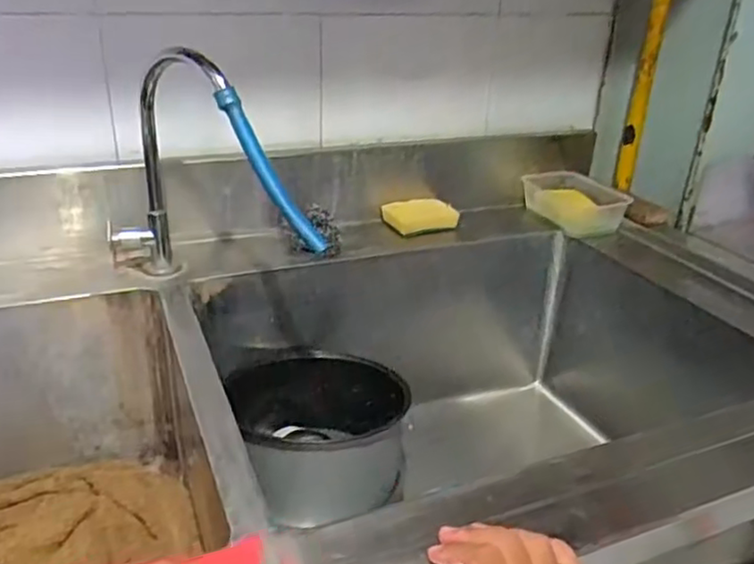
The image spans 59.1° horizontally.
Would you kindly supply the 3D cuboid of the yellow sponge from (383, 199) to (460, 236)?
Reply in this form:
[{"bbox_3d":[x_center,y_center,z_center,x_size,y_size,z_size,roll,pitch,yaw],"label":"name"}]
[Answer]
[{"bbox_3d":[0.067,-0.098,1.045,0.119,0.029,0.065,5,64,7],"label":"yellow sponge"}]

